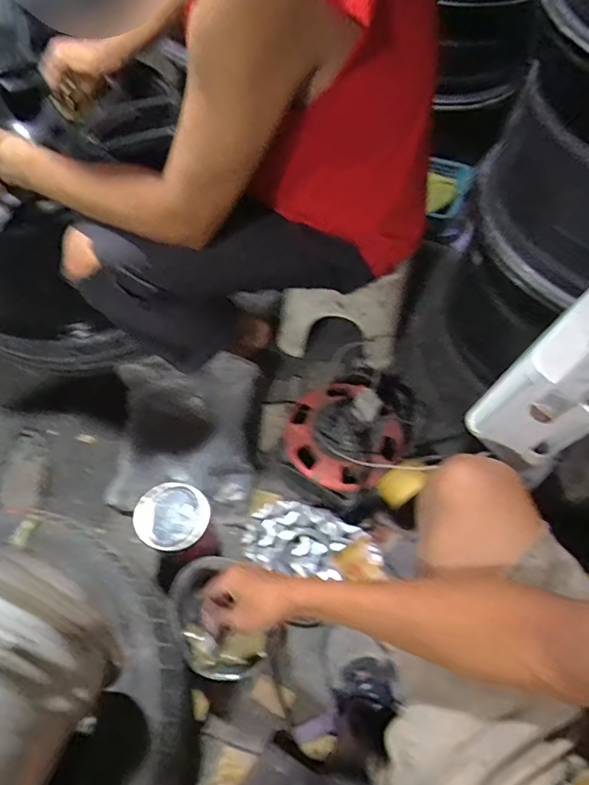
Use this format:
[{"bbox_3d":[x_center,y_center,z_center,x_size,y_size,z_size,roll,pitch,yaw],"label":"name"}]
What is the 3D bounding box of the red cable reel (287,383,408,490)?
[{"bbox_3d":[0.086,0.065,0.859,0.199,0.111,0.188,1,58,-1],"label":"red cable reel"}]

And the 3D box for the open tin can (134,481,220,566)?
[{"bbox_3d":[-0.183,0.212,0.794,0.102,0.129,0.099,1,58,-1],"label":"open tin can"}]

